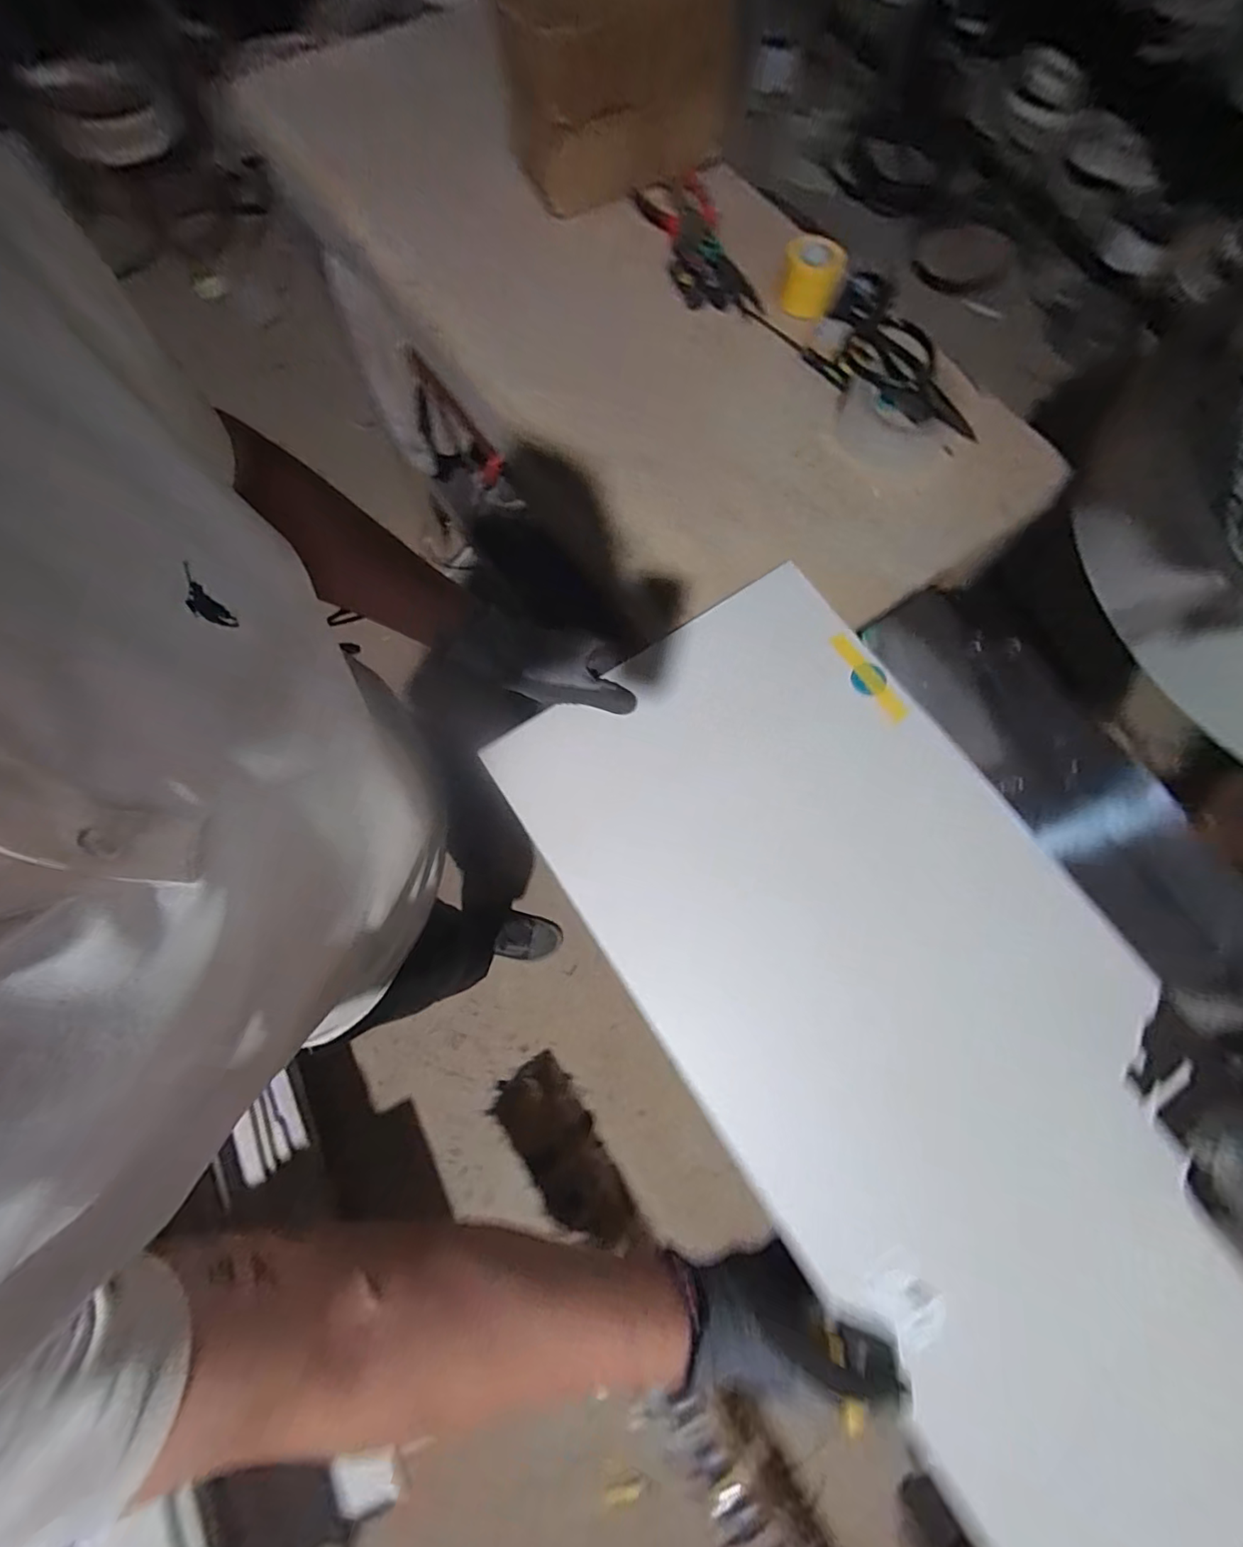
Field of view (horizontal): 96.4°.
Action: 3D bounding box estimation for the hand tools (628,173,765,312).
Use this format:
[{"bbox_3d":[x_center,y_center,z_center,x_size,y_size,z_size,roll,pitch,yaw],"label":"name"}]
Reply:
[{"bbox_3d":[0.098,-0.697,0.737,0.100,0.026,0.241,-22,77,-6],"label":"hand tools"}]

